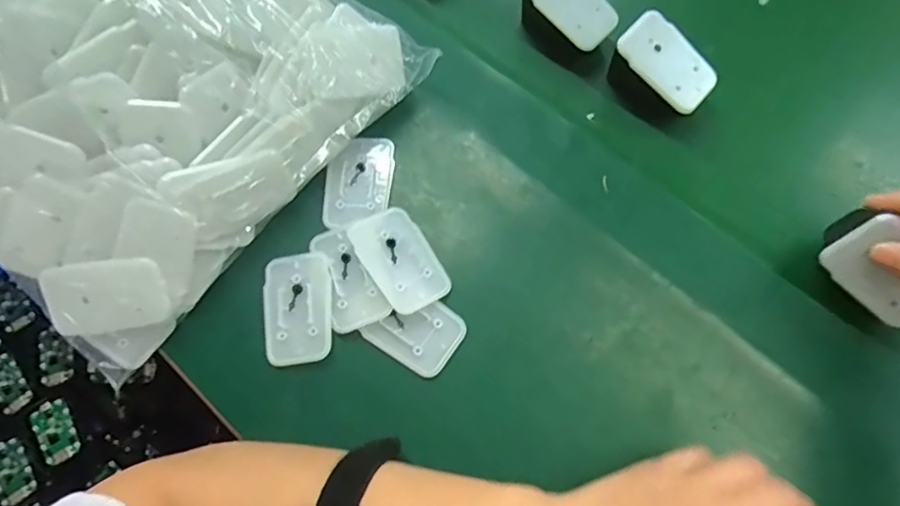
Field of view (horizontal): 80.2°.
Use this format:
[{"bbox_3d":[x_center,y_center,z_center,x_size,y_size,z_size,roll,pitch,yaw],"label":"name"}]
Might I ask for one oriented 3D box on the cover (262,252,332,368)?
[{"bbox_3d":[-0.096,0.034,0.337,0.045,0.006,0.068,-8,71,0],"label":"cover"}]

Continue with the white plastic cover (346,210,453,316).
[{"bbox_3d":[-0.032,0.003,0.341,0.041,0.009,0.069,-32,73,-8],"label":"white plastic cover"}]

